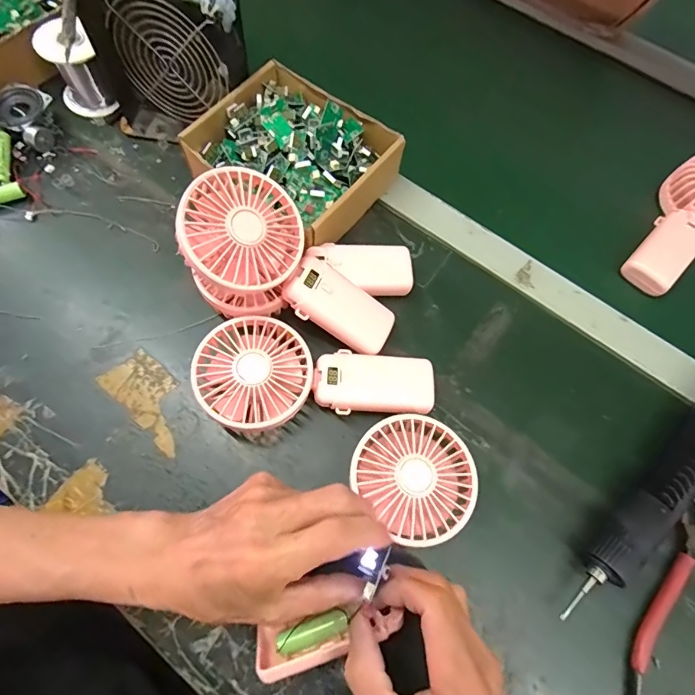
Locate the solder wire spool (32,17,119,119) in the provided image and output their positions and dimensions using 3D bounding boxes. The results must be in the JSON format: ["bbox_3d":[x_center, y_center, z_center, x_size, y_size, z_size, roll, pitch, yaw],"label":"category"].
[{"bbox_3d":[-0.278,-0.283,0.440,0.049,0.078,0.049,1,69,-2],"label":"solder wire spool"}]

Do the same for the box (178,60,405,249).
[{"bbox_3d":[-0.053,-0.183,0.419,0.167,0.056,0.152,37,72,11],"label":"box"}]

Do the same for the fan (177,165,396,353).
[{"bbox_3d":[-0.043,-0.056,0.336,0.179,0.032,0.082,37,68,-24],"label":"fan"}]

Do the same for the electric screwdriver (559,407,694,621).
[{"bbox_3d":[0.243,0.107,0.330,0.230,0.036,0.034,-40,76,-15],"label":"electric screwdriver"}]

